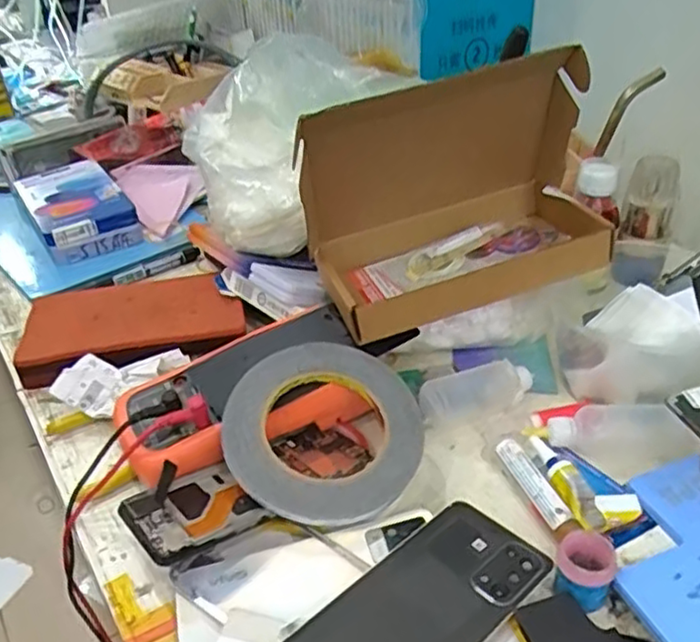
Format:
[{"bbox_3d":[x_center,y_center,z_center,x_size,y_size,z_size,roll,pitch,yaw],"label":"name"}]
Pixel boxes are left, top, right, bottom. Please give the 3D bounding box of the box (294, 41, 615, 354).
[{"bbox_3d":[0.074,-0.092,0.494,0.210,0.151,0.121,-10,34,-9],"label":"box"}]

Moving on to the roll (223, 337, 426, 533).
[{"bbox_3d":[-0.015,0.067,0.435,0.128,0.020,0.127,3,49,-3],"label":"roll"}]

